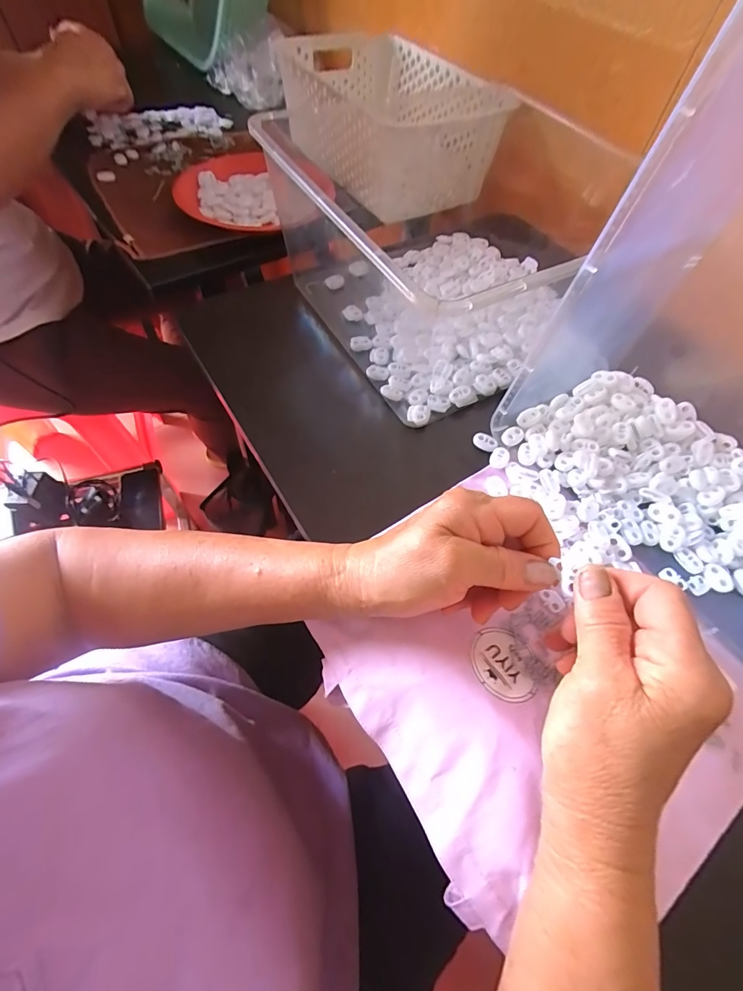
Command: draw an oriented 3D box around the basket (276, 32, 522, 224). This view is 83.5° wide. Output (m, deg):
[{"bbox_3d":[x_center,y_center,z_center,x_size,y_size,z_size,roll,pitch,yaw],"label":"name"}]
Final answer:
[{"bbox_3d":[0.017,-0.537,0.590,0.229,0.109,0.336,-16,61,-13],"label":"basket"}]

